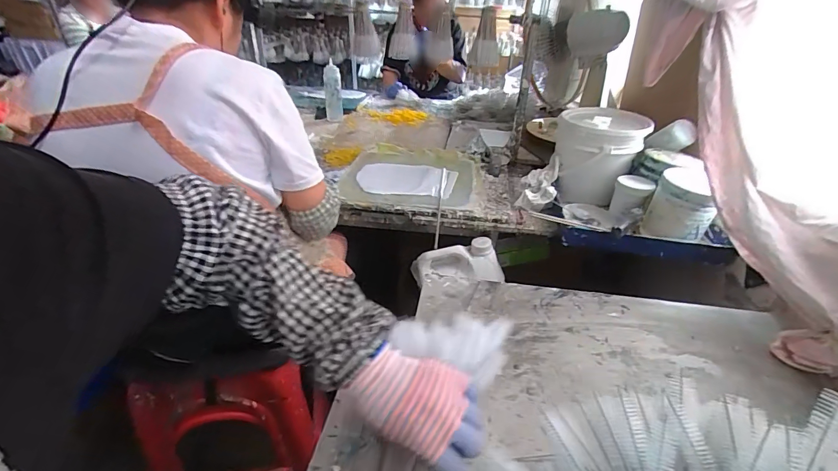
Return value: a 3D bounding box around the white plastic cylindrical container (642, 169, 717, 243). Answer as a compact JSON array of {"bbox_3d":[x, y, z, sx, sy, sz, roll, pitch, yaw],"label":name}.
[{"bbox_3d":[0.535,-0.063,0.794,0.111,0.107,0.126,22,39,30],"label":"white plastic cylindrical container"}]

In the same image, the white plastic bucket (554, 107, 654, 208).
[{"bbox_3d":[0.438,-0.198,0.975,0.185,0.194,0.190,1,32,0],"label":"white plastic bucket"}]

